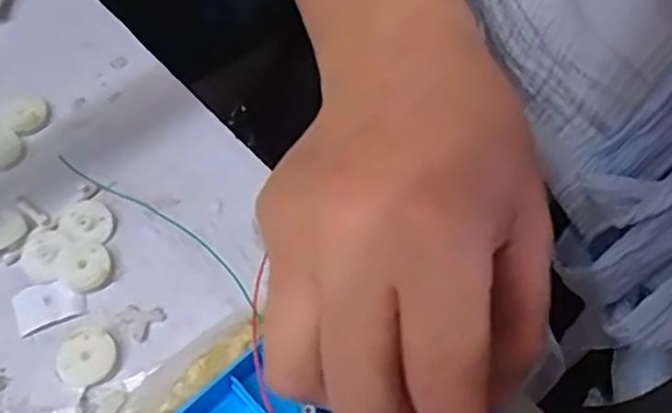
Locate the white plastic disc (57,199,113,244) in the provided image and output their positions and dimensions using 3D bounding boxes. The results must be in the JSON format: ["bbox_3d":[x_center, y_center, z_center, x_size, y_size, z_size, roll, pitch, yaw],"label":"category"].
[{"bbox_3d":[-0.114,0.008,0.312,0.024,0.006,0.023,0,53,-1],"label":"white plastic disc"}]

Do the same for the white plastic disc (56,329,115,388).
[{"bbox_3d":[-0.100,0.061,0.274,0.022,0.007,0.021,0,53,-1],"label":"white plastic disc"}]

